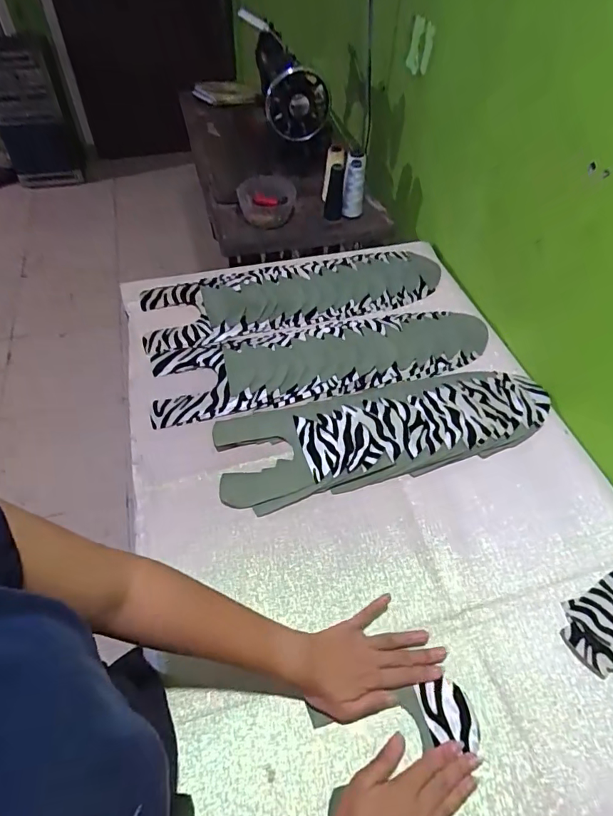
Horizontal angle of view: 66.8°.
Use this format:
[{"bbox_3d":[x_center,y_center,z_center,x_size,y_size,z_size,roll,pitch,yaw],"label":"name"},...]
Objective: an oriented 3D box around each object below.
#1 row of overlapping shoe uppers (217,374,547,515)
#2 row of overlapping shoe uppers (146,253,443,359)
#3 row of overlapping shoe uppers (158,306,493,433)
[{"bbox_3d":[0.119,0.029,0.663,0.481,0.005,0.154,-12,56,-10],"label":"row of overlapping shoe uppers"},{"bbox_3d":[-0.014,-0.213,0.845,0.545,0.023,0.149,-14,54,-13],"label":"row of overlapping shoe uppers"},{"bbox_3d":[0.035,-0.084,0.763,0.552,0.025,0.157,-12,56,-10],"label":"row of overlapping shoe uppers"}]

